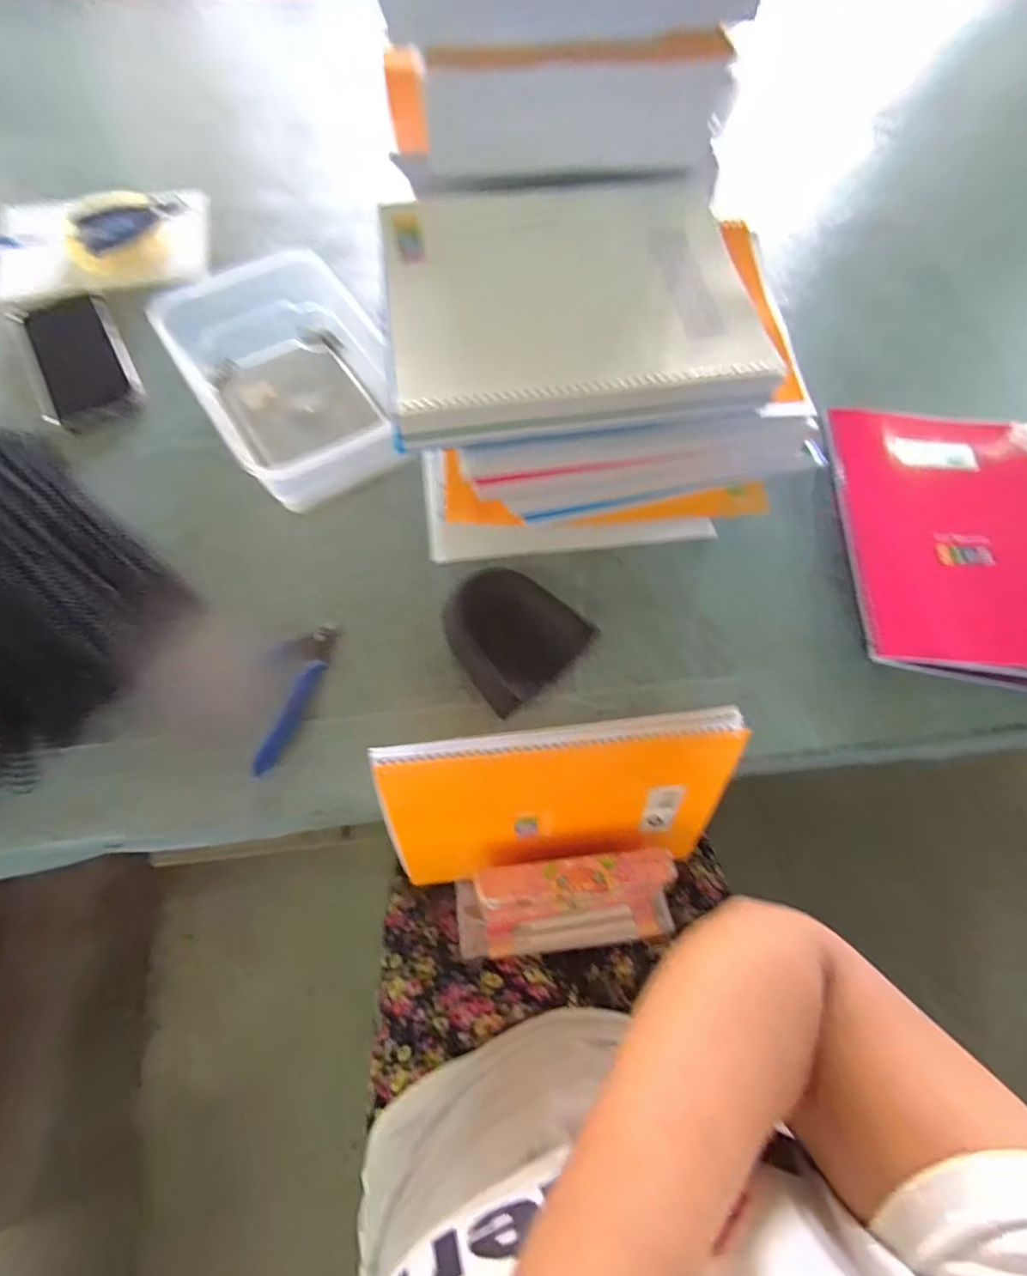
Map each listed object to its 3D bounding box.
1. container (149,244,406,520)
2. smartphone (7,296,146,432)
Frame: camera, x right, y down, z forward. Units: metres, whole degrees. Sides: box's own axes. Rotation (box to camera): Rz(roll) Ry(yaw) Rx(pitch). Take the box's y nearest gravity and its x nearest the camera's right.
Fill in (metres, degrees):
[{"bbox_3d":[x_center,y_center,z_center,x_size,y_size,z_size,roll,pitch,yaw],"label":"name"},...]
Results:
[{"bbox_3d":[-0.194,-0.228,0.491,0.155,0.067,0.228,-31,73,-14],"label":"container"},{"bbox_3d":[-0.415,-0.266,0.523,0.088,0.005,0.174,-28,72,-13],"label":"smartphone"}]

